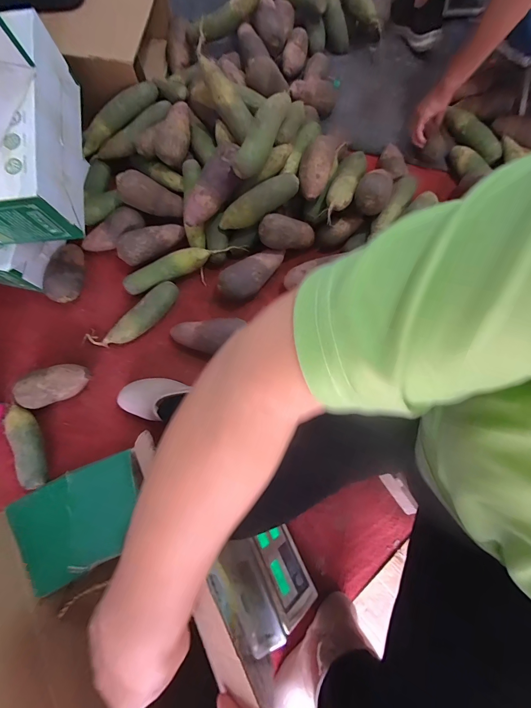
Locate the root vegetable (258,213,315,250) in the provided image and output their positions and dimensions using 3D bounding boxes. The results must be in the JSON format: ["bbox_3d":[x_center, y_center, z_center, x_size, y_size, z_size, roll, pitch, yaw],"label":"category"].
[{"bbox_3d":[0.053,-0.275,0.745,0.142,0.058,0.055,-1,74,-29],"label":"root vegetable"}]

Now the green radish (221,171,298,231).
[{"bbox_3d":[-0.015,-0.329,0.709,0.192,0.051,0.048,-29,78,7],"label":"green radish"}]

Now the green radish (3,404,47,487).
[{"bbox_3d":[-0.482,0.186,0.657,0.055,0.054,0.170,-20,77,-6],"label":"green radish"}]

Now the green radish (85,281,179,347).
[{"bbox_3d":[-0.295,-0.080,0.738,0.232,0.052,0.076,-37,79,-10],"label":"green radish"}]

